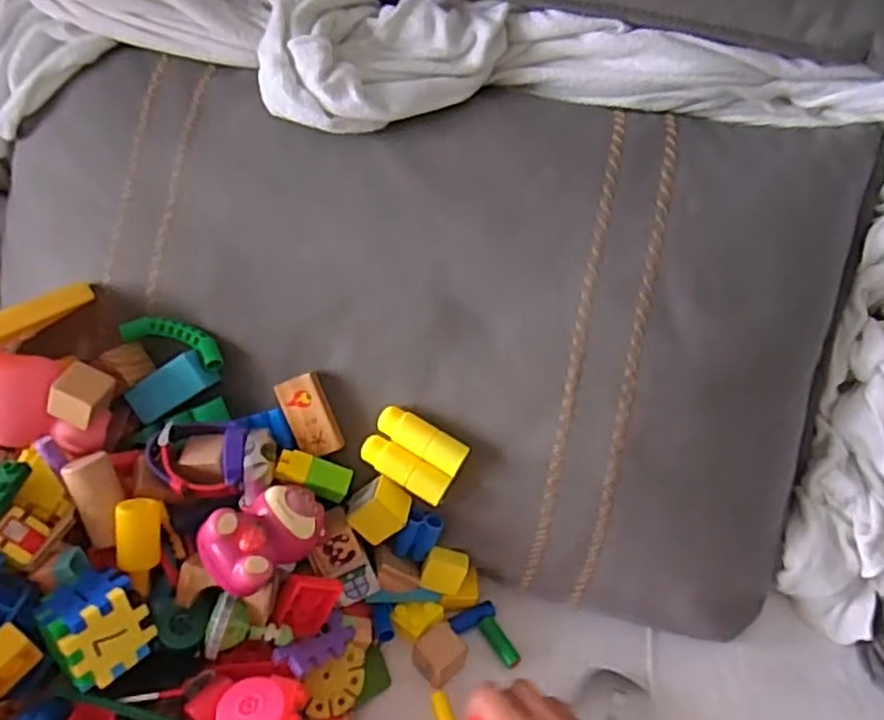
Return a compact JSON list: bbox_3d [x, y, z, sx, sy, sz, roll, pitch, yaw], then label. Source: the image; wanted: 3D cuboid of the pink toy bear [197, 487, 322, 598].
[{"bbox_3d":[-0.112,0.110,0.445,0.047,0.038,0.078,35,53,23],"label":"pink toy bear"}]

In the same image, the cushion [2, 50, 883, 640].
[{"bbox_3d":[-0.028,-0.021,0.582,0.681,0.160,0.385,8,91,4],"label":"cushion"}]

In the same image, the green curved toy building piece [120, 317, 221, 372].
[{"bbox_3d":[-0.198,-0.015,0.518,0.073,0.021,0.028,15,47,7],"label":"green curved toy building piece"}]

